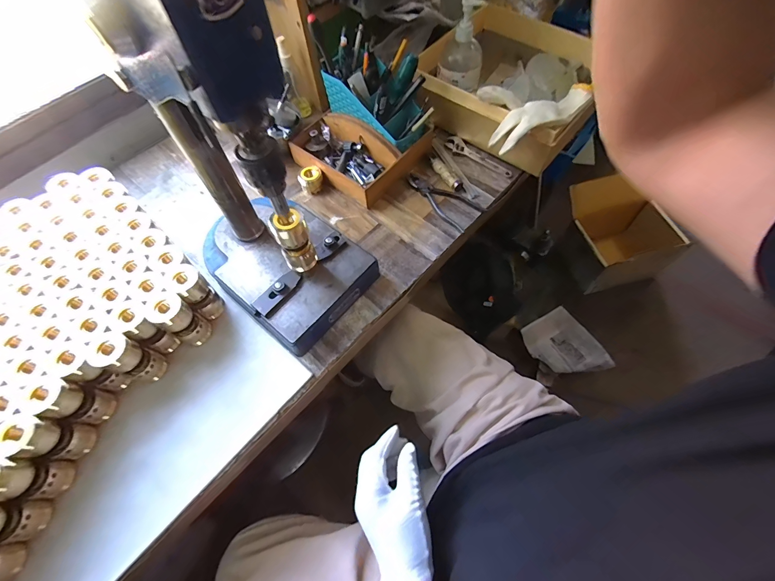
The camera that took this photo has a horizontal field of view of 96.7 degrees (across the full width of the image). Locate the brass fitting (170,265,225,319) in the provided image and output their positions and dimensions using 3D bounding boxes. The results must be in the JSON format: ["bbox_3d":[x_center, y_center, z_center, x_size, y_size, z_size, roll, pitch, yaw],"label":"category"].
[{"bbox_3d":[-0.266,0.003,0.486,0.041,0.094,0.038,40,71,20],"label":"brass fitting"}]

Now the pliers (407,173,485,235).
[{"bbox_3d":[0.101,-0.167,0.613,0.063,0.014,0.146,-38,68,-16],"label":"pliers"}]

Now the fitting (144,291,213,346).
[{"bbox_3d":[-0.276,0.041,0.467,0.044,0.096,0.042,30,68,16],"label":"fitting"}]

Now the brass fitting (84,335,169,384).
[{"bbox_3d":[-0.327,0.090,0.443,0.041,0.099,0.043,16,65,10],"label":"brass fitting"}]

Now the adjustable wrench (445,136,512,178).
[{"bbox_3d":[0.171,-0.252,0.656,0.144,0.011,0.033,39,71,19],"label":"adjustable wrench"}]

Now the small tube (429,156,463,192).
[{"bbox_3d":[0.106,-0.217,0.635,0.019,0.018,0.084,-31,66,-13],"label":"small tube"}]

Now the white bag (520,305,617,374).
[{"bbox_3d":[0.609,0.193,1.189,0.200,0.037,0.243,-26,65,-11],"label":"white bag"}]

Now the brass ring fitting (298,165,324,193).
[{"bbox_3d":[-0.137,-0.201,0.621,0.033,0.032,0.038,21,66,12],"label":"brass ring fitting"}]

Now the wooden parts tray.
[{"bbox_3d":[-0.073,-0.242,0.621,0.194,0.066,0.107,35,69,18],"label":"wooden parts tray"}]

